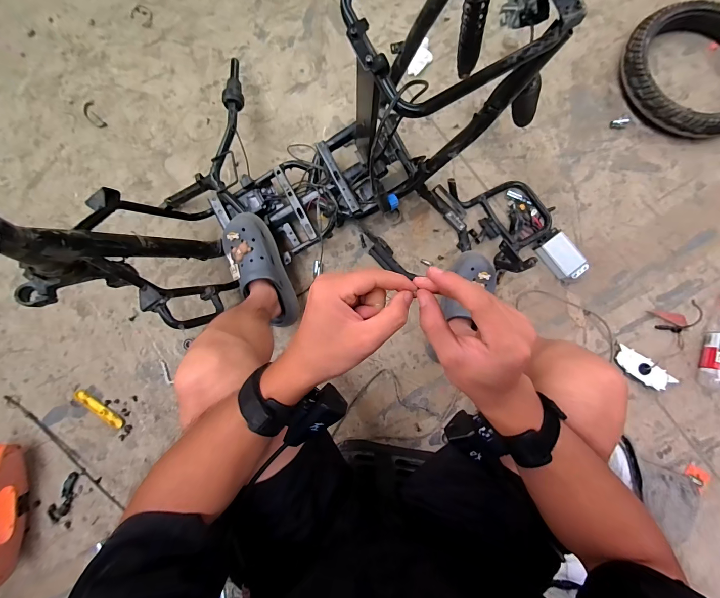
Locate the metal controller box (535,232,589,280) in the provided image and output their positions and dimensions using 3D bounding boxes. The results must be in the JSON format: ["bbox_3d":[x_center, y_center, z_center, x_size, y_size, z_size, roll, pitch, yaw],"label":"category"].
[{"bbox_3d":[0.515,-0.105,0.807,0.077,0.036,0.117,-38,85,-2],"label":"metal controller box"}]

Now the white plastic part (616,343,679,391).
[{"bbox_3d":[0.691,0.173,0.773,0.137,0.025,0.054,34,86,5],"label":"white plastic part"}]

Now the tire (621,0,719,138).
[{"bbox_3d":[0.873,-0.597,0.836,0.353,0.068,0.328,0,84,2],"label":"tire"}]

